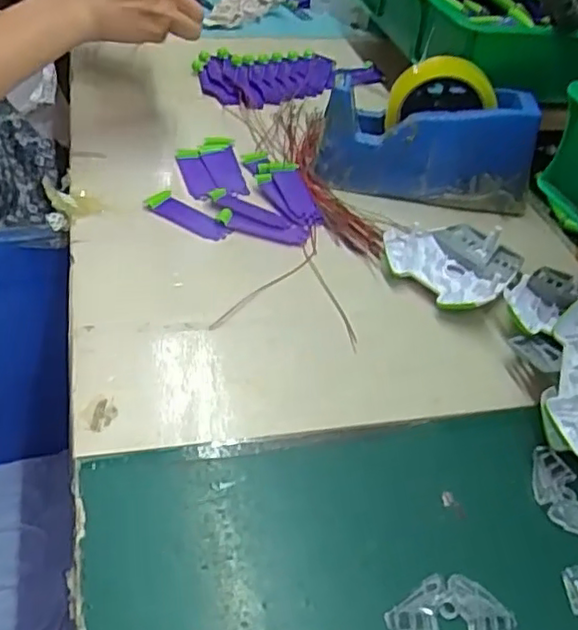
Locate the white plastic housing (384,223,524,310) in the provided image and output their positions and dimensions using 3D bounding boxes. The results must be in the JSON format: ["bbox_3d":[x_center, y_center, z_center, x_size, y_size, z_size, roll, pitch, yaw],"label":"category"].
[{"bbox_3d":[0.141,-0.046,0.553,0.106,0.025,0.095,-27,53,-31],"label":"white plastic housing"}]

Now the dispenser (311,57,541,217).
[{"bbox_3d":[0.130,-0.172,0.617,0.196,0.105,0.070,10,43,2],"label":"dispenser"}]

